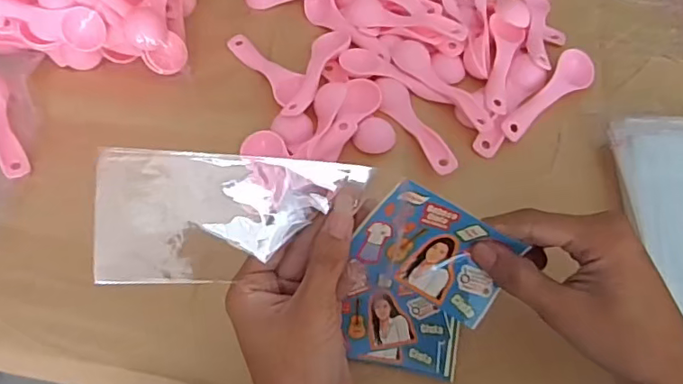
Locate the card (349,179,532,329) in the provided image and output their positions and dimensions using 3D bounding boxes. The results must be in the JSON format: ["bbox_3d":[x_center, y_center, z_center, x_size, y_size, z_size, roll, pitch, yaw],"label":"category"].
[{"bbox_3d":[0.054,0.034,0.299,0.087,0.057,0.011,28,21,-13],"label":"card"}]

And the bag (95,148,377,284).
[{"bbox_3d":[-0.058,0.015,0.290,0.141,0.004,0.068,3,94,-12],"label":"bag"}]

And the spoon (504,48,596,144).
[{"bbox_3d":[0.178,-0.082,0.448,0.031,0.020,0.103,38,67,20],"label":"spoon"}]

